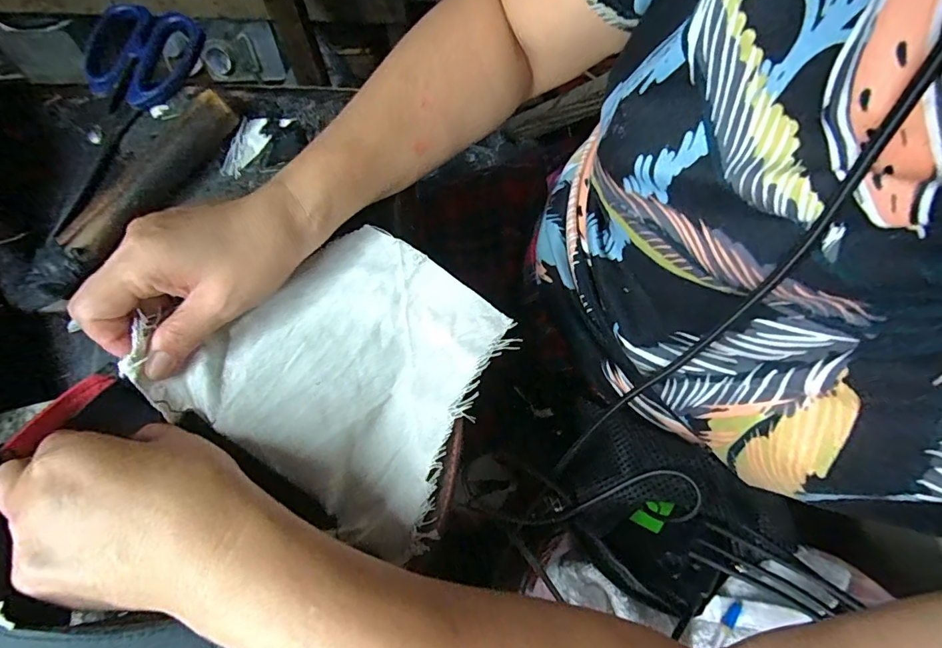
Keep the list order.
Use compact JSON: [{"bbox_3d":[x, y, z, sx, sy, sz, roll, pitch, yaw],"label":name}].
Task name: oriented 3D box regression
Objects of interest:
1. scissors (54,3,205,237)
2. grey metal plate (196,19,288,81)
[{"bbox_3d":[-0.253,-0.150,0.327,0.083,0.018,0.178,7,75,3],"label":"scissors"},{"bbox_3d":[-0.428,-0.506,0.846,0.142,0.101,0.028,-1,54,-4],"label":"grey metal plate"}]

